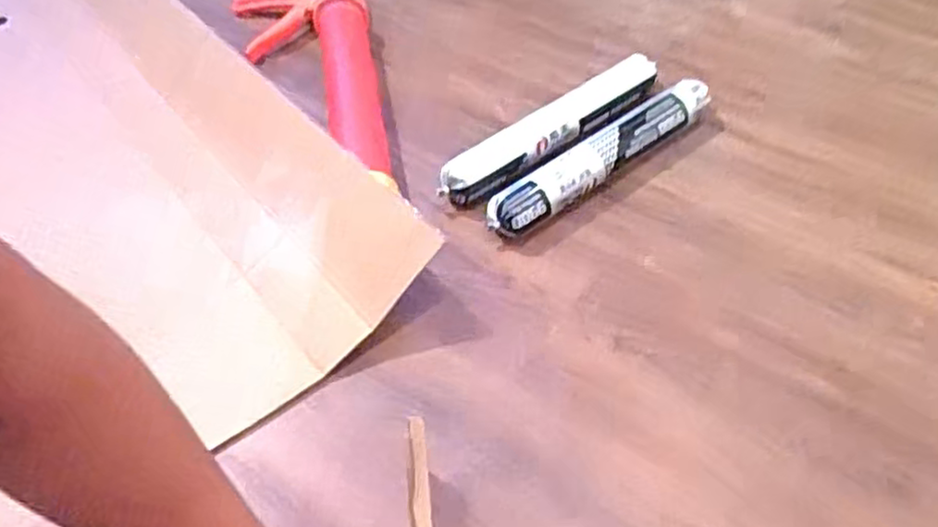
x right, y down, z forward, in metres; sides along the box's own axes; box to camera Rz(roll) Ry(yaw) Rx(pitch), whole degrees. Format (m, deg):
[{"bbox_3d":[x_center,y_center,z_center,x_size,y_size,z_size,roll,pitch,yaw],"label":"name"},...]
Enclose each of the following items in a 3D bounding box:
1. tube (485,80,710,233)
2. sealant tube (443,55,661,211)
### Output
[{"bbox_3d":[0.138,-0.106,0.724,0.280,0.049,0.047,-32,54,-21],"label":"tube"},{"bbox_3d":[0.090,-0.138,0.754,0.272,0.050,0.047,-31,54,-20],"label":"sealant tube"}]

